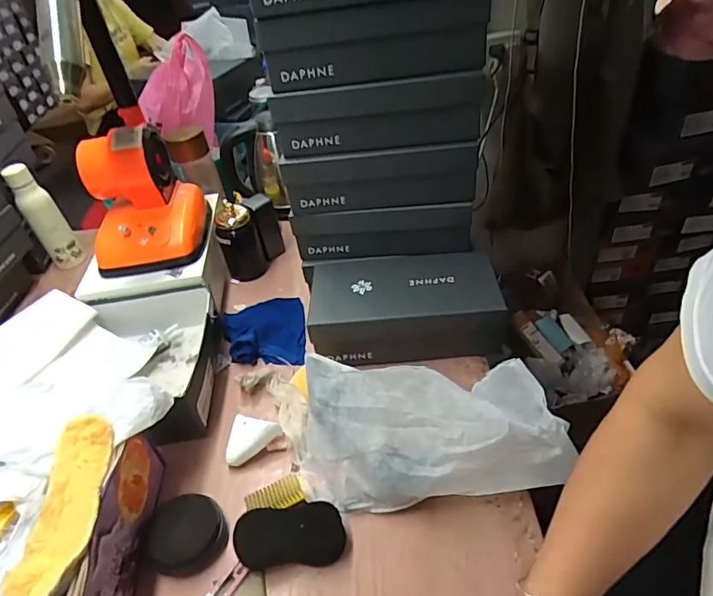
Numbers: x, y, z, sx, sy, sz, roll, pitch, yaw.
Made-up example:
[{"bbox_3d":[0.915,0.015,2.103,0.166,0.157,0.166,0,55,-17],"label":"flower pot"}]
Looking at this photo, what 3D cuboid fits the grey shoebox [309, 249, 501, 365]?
[{"bbox_3d":[0.079,0.011,0.839,0.286,0.104,0.162,-3,41,5],"label":"grey shoebox"}]

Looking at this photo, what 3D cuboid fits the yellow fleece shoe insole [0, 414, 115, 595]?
[{"bbox_3d":[-0.302,0.212,0.526,0.066,0.029,0.197,-9,41,-1],"label":"yellow fleece shoe insole"}]

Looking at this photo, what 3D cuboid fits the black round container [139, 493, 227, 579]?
[{"bbox_3d":[-0.212,0.295,0.630,0.095,0.025,0.090,-4,41,4],"label":"black round container"}]

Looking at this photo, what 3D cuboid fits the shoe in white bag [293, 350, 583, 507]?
[{"bbox_3d":[0.086,0.157,0.656,0.331,0.114,0.192,0,41,9],"label":"shoe in white bag"}]

